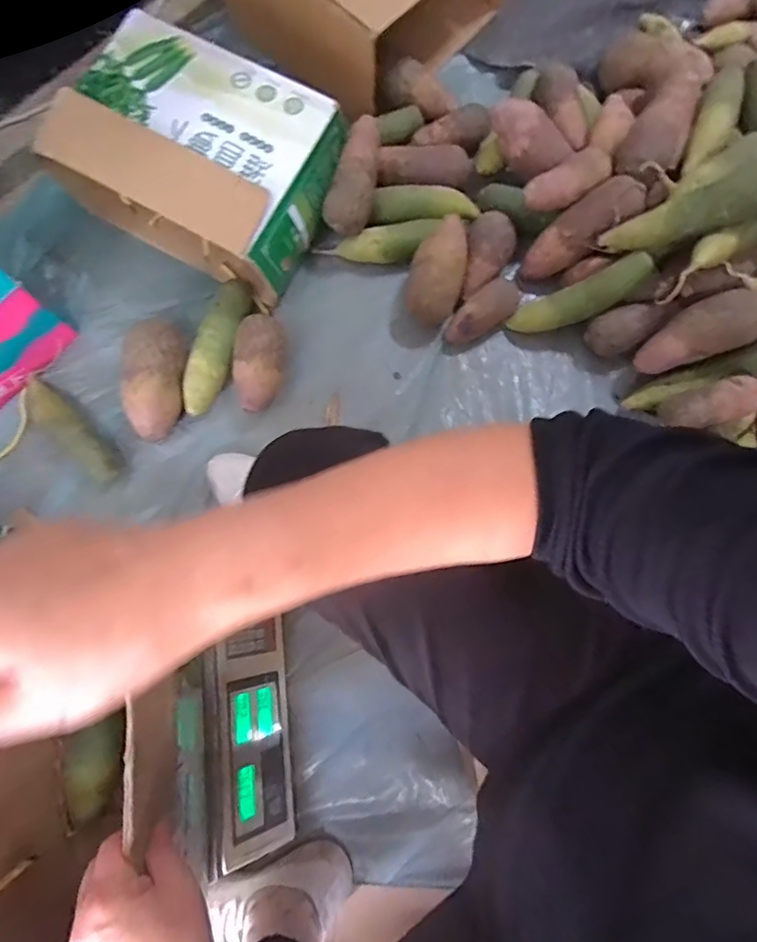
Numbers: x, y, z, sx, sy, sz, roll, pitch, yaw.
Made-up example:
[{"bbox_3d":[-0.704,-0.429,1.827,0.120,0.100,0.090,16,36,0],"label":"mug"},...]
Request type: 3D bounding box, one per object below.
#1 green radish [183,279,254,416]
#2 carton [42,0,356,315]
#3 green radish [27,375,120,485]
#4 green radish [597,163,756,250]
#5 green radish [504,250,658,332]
[{"bbox_3d":[-0.241,-0.189,0.771,0.058,0.052,0.221,13,79,2],"label":"green radish"},{"bbox_3d":[-0.255,-0.458,0.772,0.366,0.157,0.251,29,80,5],"label":"carton"},{"bbox_3d":[-0.447,-0.061,0.742,0.196,0.065,0.052,39,81,6],"label":"green radish"},{"bbox_3d":[0.409,-0.335,0.665,0.221,0.046,0.046,-11,77,34],"label":"green radish"},{"bbox_3d":[0.297,-0.252,0.760,0.201,0.045,0.045,-21,79,22],"label":"green radish"}]

